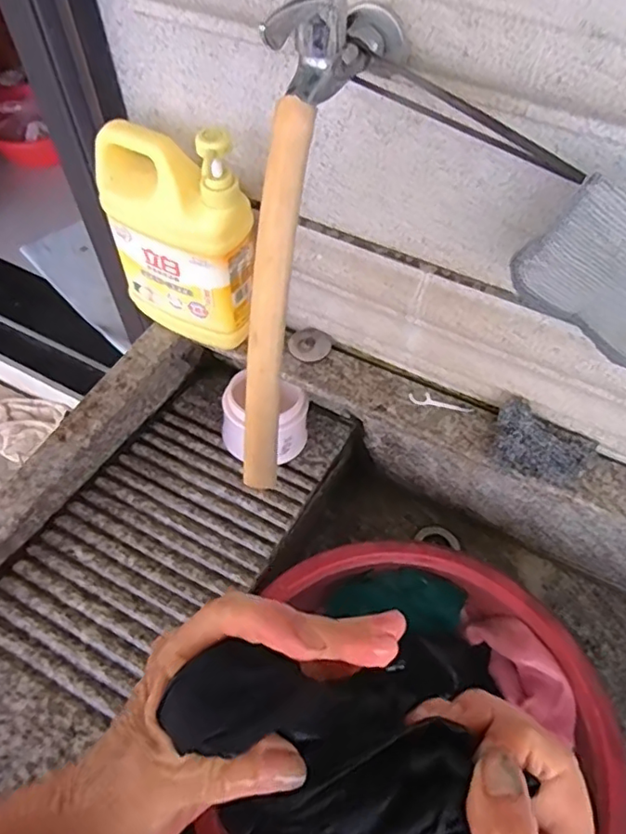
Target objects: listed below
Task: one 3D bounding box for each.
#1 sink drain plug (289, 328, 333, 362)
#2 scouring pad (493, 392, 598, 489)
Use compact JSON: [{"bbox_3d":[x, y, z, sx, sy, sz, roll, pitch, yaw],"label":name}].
[{"bbox_3d":[-0.004,-0.082,0.672,0.046,0.011,0.042,0,57,0],"label":"sink drain plug"},{"bbox_3d":[0.220,0.029,0.584,0.094,0.016,0.062,33,93,5],"label":"scouring pad"}]

